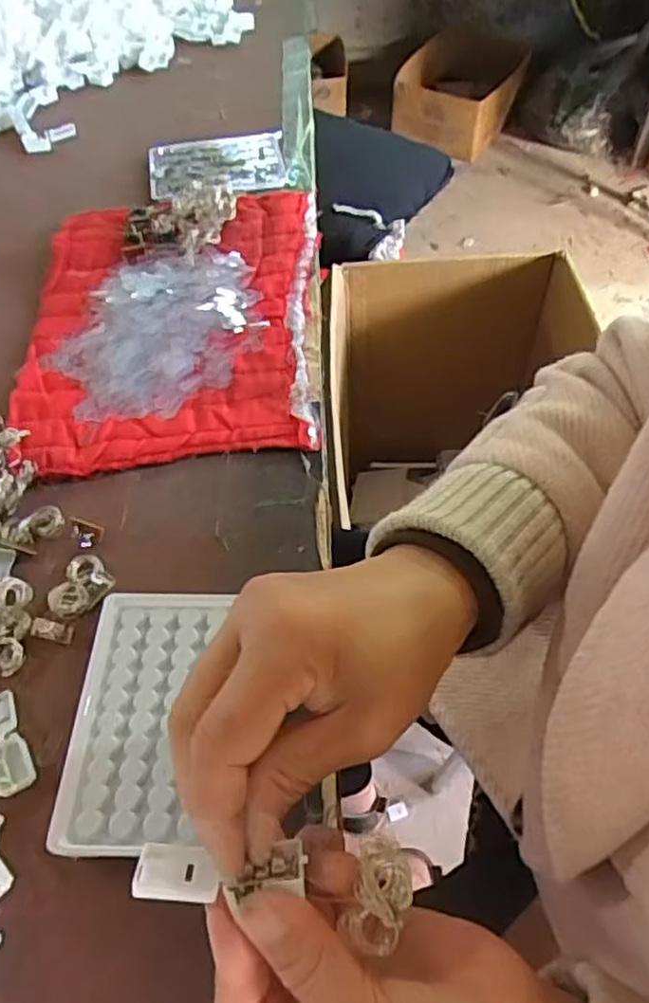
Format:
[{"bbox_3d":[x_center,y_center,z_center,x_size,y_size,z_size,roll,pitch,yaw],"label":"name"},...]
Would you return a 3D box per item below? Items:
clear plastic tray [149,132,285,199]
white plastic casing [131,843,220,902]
[{"bbox_3d":[-0.106,-0.333,0.672,0.134,0.018,0.096,-10,56,-5],"label":"clear plastic tray"},{"bbox_3d":[-0.049,0.124,0.225,0.027,0.006,0.021,13,15,0],"label":"white plastic casing"}]

